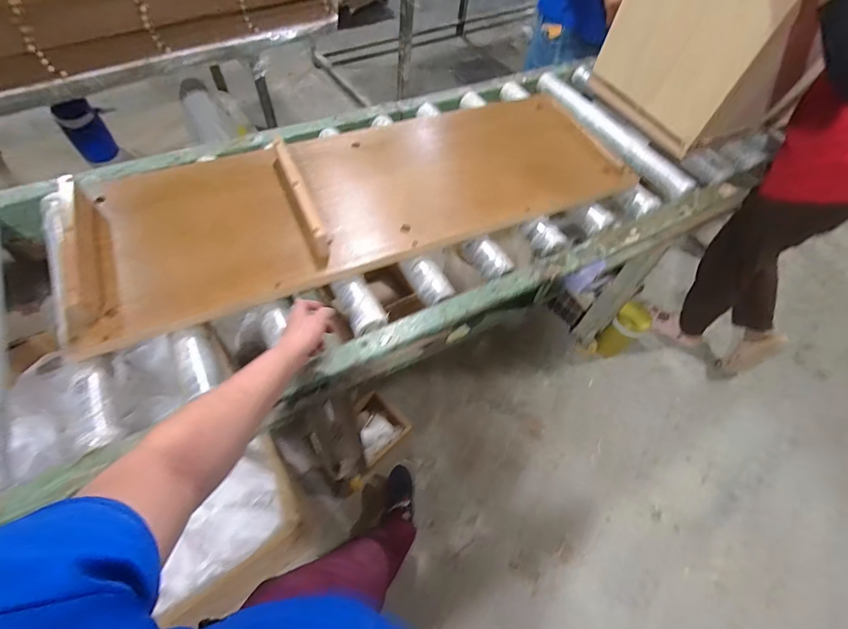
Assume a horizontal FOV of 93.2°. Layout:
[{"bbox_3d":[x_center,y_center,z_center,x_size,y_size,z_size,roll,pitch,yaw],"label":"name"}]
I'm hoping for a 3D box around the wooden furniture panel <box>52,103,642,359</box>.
[{"bbox_3d":[-0.123,-0.280,0.880,1.172,0.092,0.390,-20,65,-18],"label":"wooden furniture panel"}]

